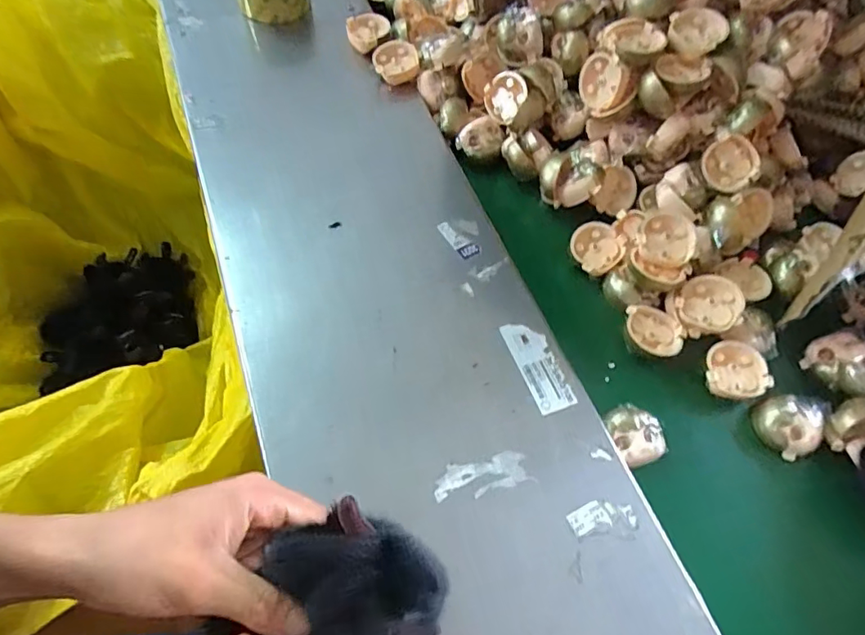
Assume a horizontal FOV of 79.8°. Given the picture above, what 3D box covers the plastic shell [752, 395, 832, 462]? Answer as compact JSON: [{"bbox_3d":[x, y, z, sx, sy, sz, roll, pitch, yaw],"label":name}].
[{"bbox_3d":[0.289,0.081,0.415,0.054,0.022,0.044,-38,69,-22],"label":"plastic shell"}]

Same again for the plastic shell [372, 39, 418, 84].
[{"bbox_3d":[-0.042,-0.278,0.565,0.045,0.029,0.045,-16,62,-13],"label":"plastic shell"}]

